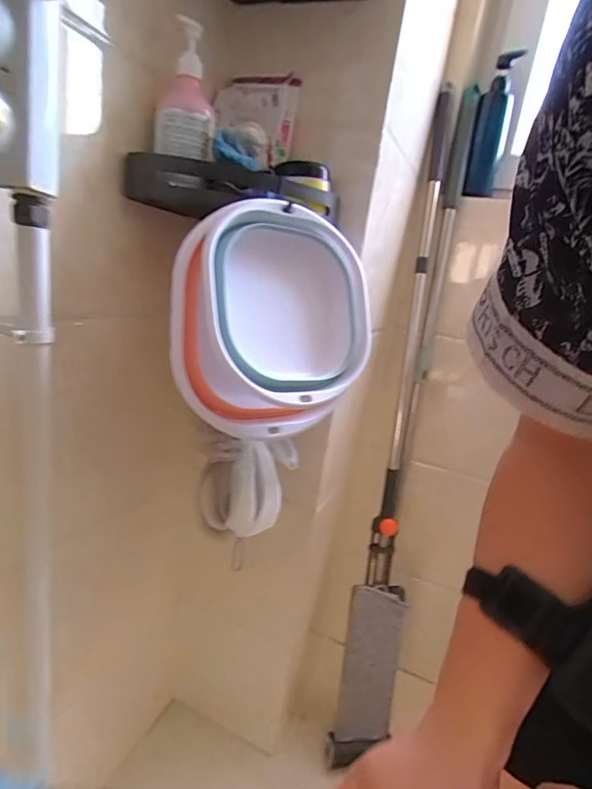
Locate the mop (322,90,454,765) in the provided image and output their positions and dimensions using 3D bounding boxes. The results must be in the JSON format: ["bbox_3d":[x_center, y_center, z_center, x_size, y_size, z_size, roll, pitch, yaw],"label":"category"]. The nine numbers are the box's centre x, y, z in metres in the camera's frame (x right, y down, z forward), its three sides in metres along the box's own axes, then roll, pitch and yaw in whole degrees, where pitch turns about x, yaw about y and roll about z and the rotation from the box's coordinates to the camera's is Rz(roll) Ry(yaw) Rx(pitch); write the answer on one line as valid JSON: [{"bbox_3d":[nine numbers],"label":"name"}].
[{"bbox_3d":[0.221,0.088,0.921,0.119,1.328,0.098,8,2,4],"label":"mop"}]

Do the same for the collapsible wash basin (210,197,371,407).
[{"bbox_3d":[-0.006,-0.112,0.560,0.220,0.246,0.060,-1,-1,-31],"label":"collapsible wash basin"}]

